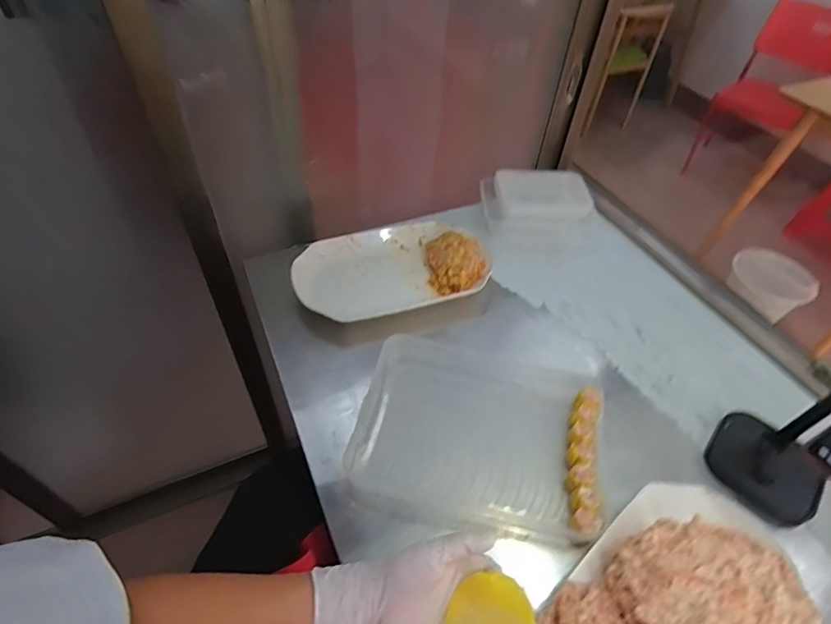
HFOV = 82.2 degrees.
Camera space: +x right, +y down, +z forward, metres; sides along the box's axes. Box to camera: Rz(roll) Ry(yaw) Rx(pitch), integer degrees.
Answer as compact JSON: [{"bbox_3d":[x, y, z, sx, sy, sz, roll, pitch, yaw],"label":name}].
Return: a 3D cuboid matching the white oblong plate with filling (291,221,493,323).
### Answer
[{"bbox_3d":[-0.039,-0.076,0.777,0.319,0.043,0.196,-16,51,-17],"label":"white oblong plate with filling"}]

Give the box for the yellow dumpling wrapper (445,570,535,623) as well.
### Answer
[{"bbox_3d":[0.060,0.254,0.389,0.071,0.012,0.063,-26,43,-7],"label":"yellow dumpling wrapper"}]

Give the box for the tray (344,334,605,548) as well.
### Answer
[{"bbox_3d":[0.080,0.149,0.608,0.298,0.039,0.231,11,48,7],"label":"tray"}]

